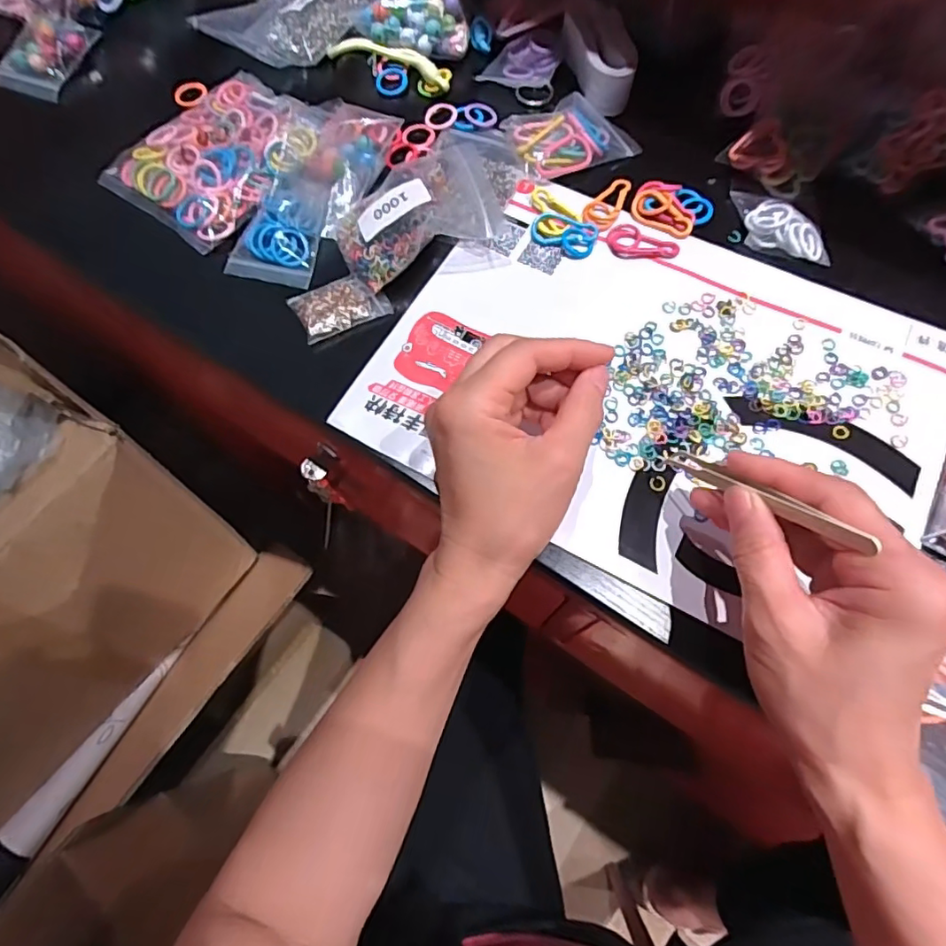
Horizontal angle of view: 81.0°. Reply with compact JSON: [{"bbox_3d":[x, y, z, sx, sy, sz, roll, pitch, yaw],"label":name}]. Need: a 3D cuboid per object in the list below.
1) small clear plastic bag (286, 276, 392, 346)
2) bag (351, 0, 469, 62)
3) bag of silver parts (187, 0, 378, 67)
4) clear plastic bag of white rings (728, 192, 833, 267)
[{"bbox_3d":[-0.087,-0.110,0.360,0.057,0.007,0.036,-26,71,-8],"label":"small clear plastic bag"},{"bbox_3d":[-0.046,-0.366,0.447,0.085,0.028,0.050,19,71,8],"label":"bag"},{"bbox_3d":[-0.149,-0.381,0.459,0.135,0.016,0.104,-36,73,-11],"label":"bag of silver parts"},{"bbox_3d":[0.205,-0.167,0.377,0.032,0.014,0.078,-32,72,-10],"label":"clear plastic bag of white rings"}]

